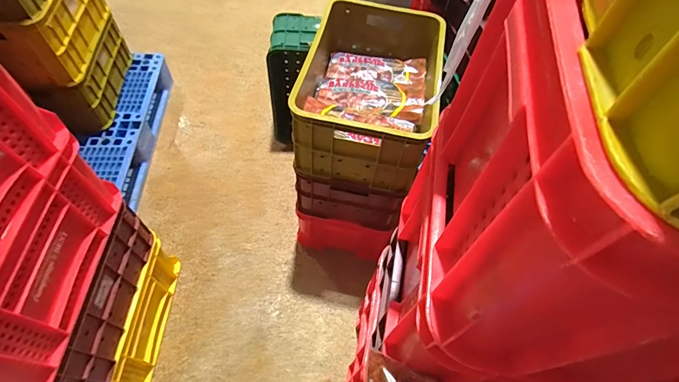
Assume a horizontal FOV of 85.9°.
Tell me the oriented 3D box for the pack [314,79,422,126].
[{"bbox_3d":[0.087,-0.274,1.048,0.296,0.045,0.154,11,57,2],"label":"pack"}]

